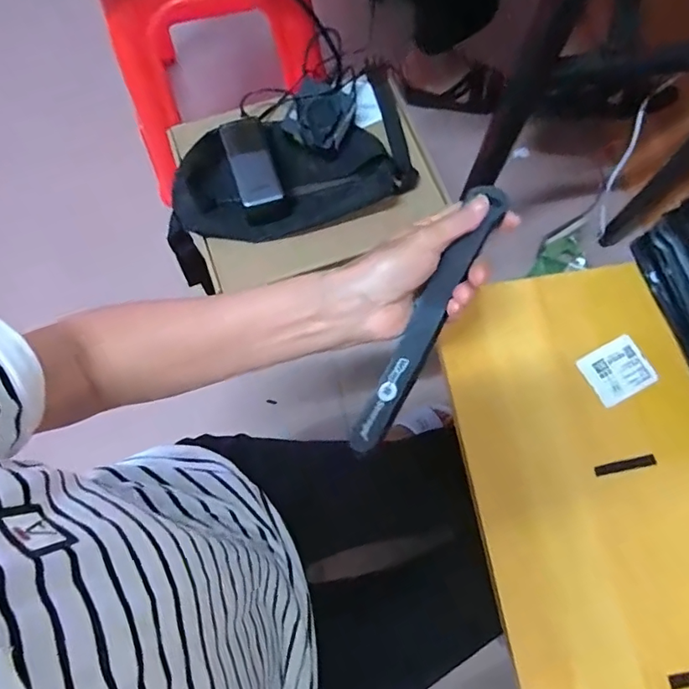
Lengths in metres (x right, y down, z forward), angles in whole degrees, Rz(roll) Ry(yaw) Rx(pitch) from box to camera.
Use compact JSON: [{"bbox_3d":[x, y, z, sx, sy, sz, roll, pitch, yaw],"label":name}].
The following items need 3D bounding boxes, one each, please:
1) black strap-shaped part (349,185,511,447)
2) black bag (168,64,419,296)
[{"bbox_3d":[0.058,-0.020,0.336,0.022,0.010,0.198,29,82,9],"label":"black strap-shaped part"},{"bbox_3d":[-0.071,-0.235,0.661,0.362,0.056,0.187,-28,74,-8],"label":"black bag"}]

